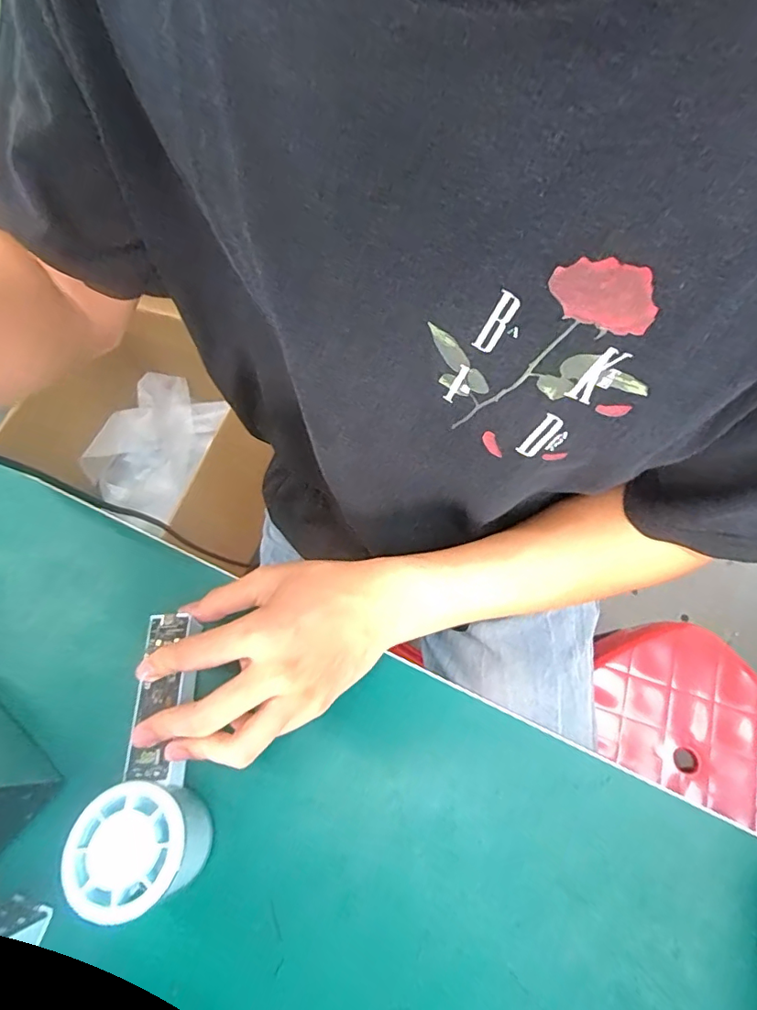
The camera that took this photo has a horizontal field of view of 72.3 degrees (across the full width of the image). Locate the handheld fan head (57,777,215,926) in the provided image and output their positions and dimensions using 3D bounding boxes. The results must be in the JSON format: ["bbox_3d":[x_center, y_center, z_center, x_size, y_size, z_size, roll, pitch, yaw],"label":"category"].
[{"bbox_3d":[-0.125,0.180,0.278,0.058,0.055,0.057,0,65,1],"label":"handheld fan head"}]

